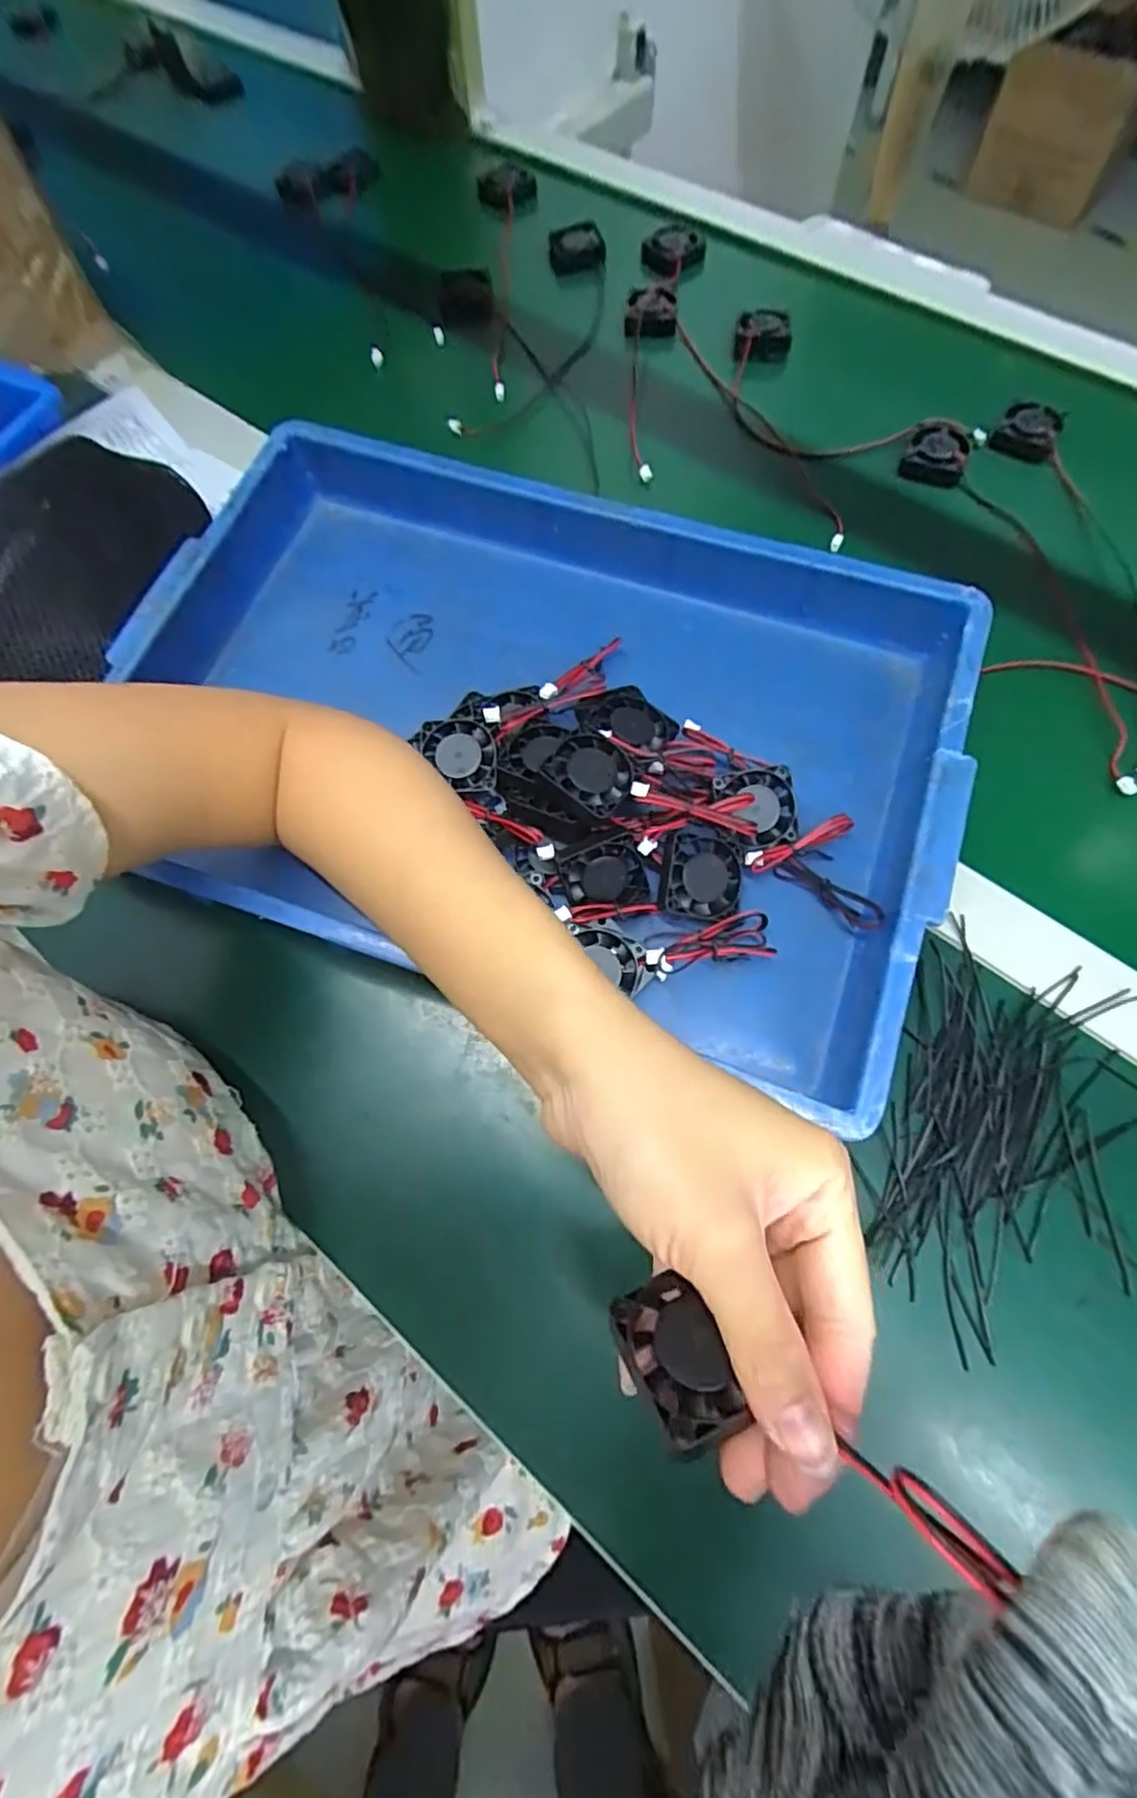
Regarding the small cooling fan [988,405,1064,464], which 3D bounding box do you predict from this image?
[{"bbox_3d":[0.312,-0.316,0.451,0.038,0.013,0.038,33,74,15],"label":"small cooling fan"}]

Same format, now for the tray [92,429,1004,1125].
[{"bbox_3d":[-0.029,-0.090,0.357,0.428,0.059,0.287,17,71,10],"label":"tray"}]

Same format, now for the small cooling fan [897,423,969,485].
[{"bbox_3d":[0.249,-0.301,0.449,0.038,0.012,0.046,23,72,11],"label":"small cooling fan"}]

